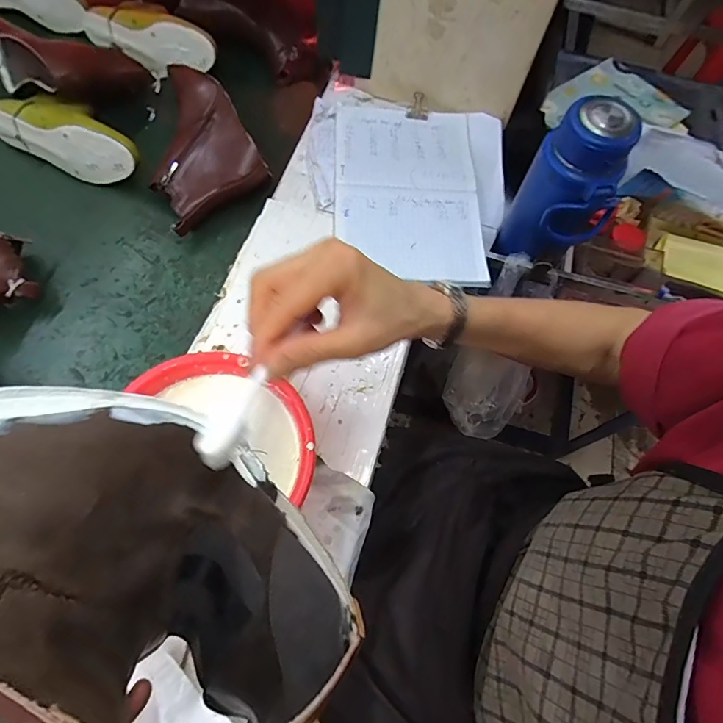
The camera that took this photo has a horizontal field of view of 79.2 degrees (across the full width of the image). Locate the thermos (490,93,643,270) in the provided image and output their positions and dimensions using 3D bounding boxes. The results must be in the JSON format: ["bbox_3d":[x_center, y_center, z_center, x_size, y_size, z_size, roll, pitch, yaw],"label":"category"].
[{"bbox_3d":[0.249,-0.196,0.551,0.108,0.223,0.086,28,68,8],"label":"thermos"}]

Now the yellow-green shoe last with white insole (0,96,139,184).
[{"bbox_3d":[-0.414,-0.327,0.626,0.236,0.072,0.087,24,68,7],"label":"yellow-green shoe last with white insole"}]

